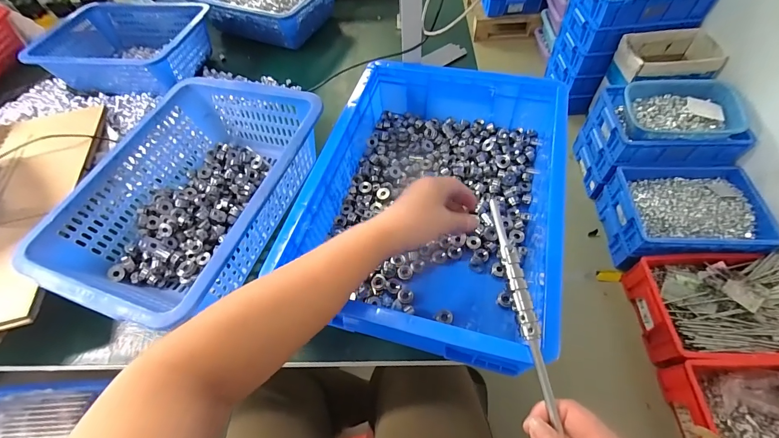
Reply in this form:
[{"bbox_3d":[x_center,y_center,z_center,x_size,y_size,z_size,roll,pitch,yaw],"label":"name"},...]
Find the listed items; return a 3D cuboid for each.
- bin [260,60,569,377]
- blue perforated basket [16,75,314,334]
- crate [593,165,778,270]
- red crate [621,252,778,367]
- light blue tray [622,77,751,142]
[{"bbox_3d":[0.061,-0.039,0.477,0.300,0.110,0.403,13,59,11],"label":"bin"},{"bbox_3d":[-0.271,-0.035,0.494,0.264,0.116,0.349,16,60,13],"label":"blue perforated basket"},{"bbox_3d":[1.047,-0.004,1.259,0.466,0.178,0.342,-2,58,2],"label":"crate"},{"bbox_3d":[1.058,0.267,1.088,0.489,0.171,0.340,0,58,4],"label":"red crate"},{"bbox_3d":[1.050,-0.407,1.265,0.350,0.084,0.269,-1,58,3],"label":"light blue tray"}]

